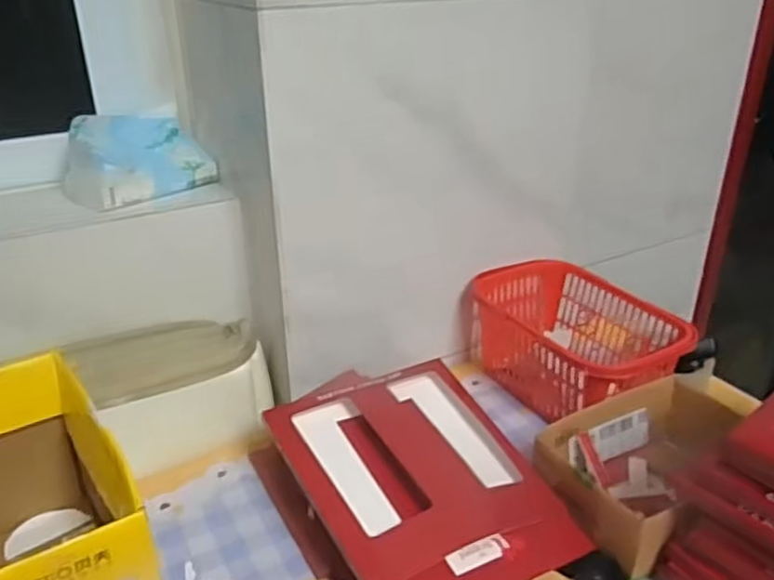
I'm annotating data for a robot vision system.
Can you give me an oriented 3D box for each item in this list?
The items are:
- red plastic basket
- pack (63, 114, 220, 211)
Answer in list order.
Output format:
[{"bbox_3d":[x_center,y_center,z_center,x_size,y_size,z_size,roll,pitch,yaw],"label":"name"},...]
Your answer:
[{"bbox_3d":[0.199,0.062,0.762,0.149,0.106,0.232,-19,33,-31],"label":"red plastic basket"},{"bbox_3d":[-0.254,-0.140,0.702,0.137,0.075,0.081,-21,34,-33],"label":"pack"}]

